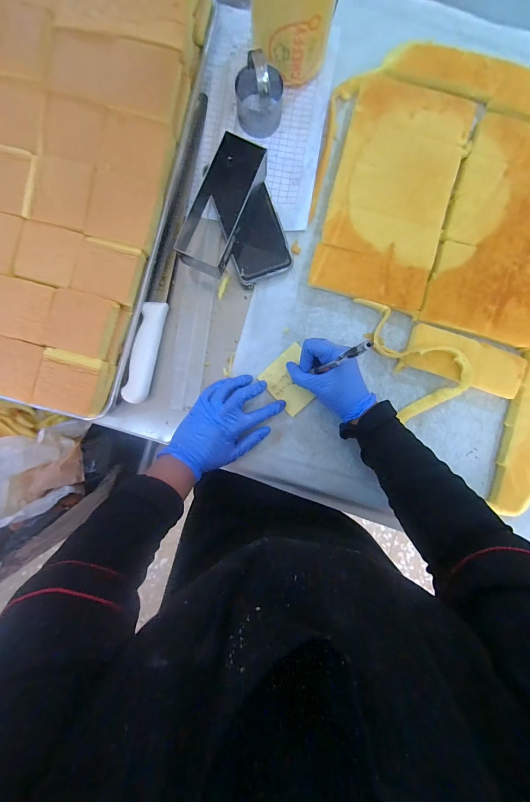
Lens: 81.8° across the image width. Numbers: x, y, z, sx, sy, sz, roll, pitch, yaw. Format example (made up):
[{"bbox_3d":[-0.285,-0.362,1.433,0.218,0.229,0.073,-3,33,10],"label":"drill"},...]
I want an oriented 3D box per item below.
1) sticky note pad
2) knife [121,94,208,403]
[{"bbox_3d":[0.040,-0.028,0.429,0.071,0.009,0.075,-42,94,-2],"label":"sticky note pad"},{"bbox_3d":[-0.137,-0.209,0.440,0.028,0.047,0.429,13,91,-1],"label":"knife"}]

